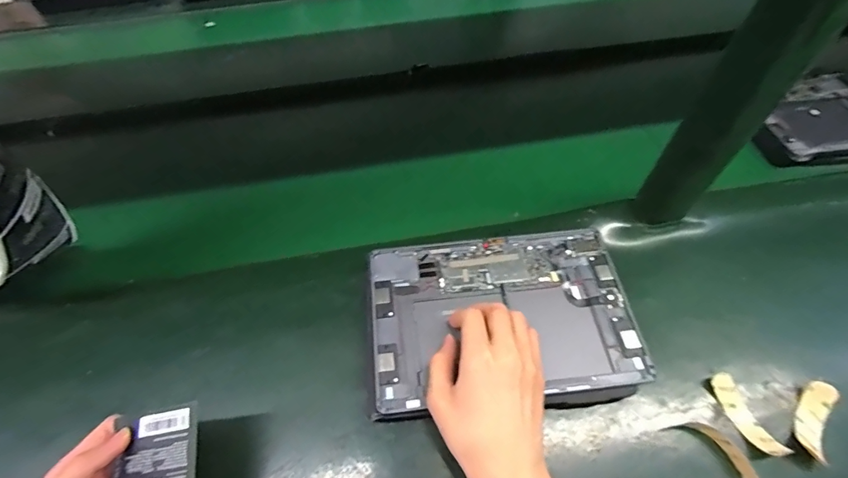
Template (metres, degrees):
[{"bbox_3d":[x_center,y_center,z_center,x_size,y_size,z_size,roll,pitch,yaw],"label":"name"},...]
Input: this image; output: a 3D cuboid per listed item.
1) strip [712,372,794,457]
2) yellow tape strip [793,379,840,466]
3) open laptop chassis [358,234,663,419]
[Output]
[{"bbox_3d":[0.289,0.160,0.364,0.019,0.019,0.072,-17,56,-11],"label":"strip"},{"bbox_3d":[0.350,0.164,0.358,0.024,0.022,0.072,28,60,19],"label":"yellow tape strip"},{"bbox_3d":[0.073,0.077,0.398,0.260,0.018,0.170,-6,55,-4],"label":"open laptop chassis"}]

